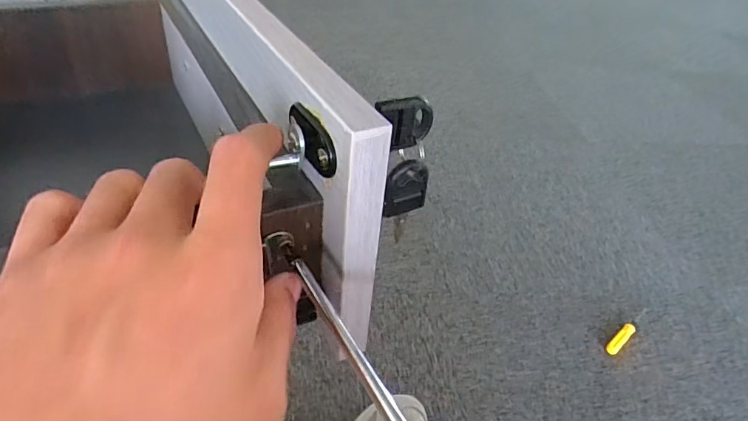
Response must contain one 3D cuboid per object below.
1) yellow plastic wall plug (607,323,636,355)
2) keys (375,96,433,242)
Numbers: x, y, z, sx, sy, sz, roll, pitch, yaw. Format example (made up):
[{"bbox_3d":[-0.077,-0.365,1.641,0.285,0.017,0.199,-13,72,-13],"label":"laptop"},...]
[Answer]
[{"bbox_3d":[0.384,0.198,0.749,0.070,0.017,0.017,-28,48,-33],"label":"yellow plastic wall plug"},{"bbox_3d":[0.014,-0.019,0.230,0.031,0.074,0.010,-2,39,-6],"label":"keys"}]

